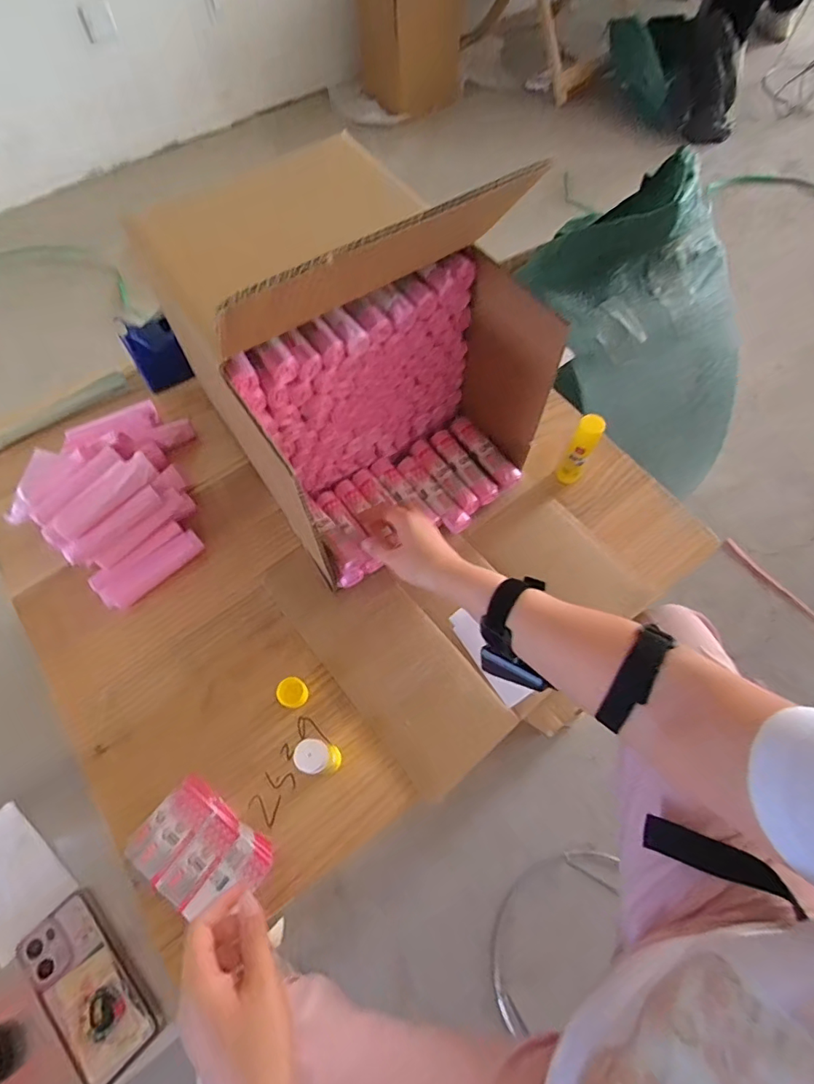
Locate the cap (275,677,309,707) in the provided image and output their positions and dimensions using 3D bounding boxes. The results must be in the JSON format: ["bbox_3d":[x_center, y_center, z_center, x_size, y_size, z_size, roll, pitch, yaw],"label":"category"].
[{"bbox_3d":[-0.127,0.172,0.566,0.032,0.032,0.031,0,65,0],"label":"cap"}]

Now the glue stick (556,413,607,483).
[{"bbox_3d":[0.219,-0.114,0.638,0.031,0.121,0.025,27,68,13],"label":"glue stick"}]

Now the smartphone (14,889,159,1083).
[{"bbox_3d":[-0.324,0.446,0.502,0.078,0.017,0.162,-41,71,-17],"label":"smartphone"}]

